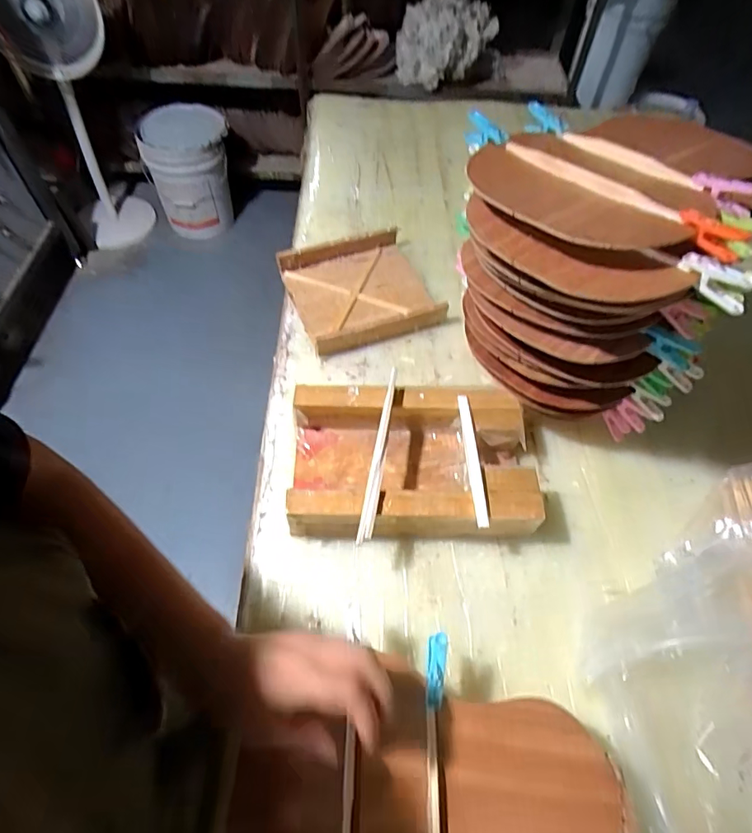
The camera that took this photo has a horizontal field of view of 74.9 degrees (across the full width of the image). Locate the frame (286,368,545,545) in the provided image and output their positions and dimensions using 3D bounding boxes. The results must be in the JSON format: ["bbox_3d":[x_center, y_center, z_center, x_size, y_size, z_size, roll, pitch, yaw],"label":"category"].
[{"bbox_3d":[0.040,0.052,0.570,0.271,0.068,0.180,0,57,-3],"label":"frame"}]

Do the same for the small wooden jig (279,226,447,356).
[{"bbox_3d":[-0.025,-0.196,0.753,0.209,0.034,0.205,-14,59,-12],"label":"small wooden jig"}]

